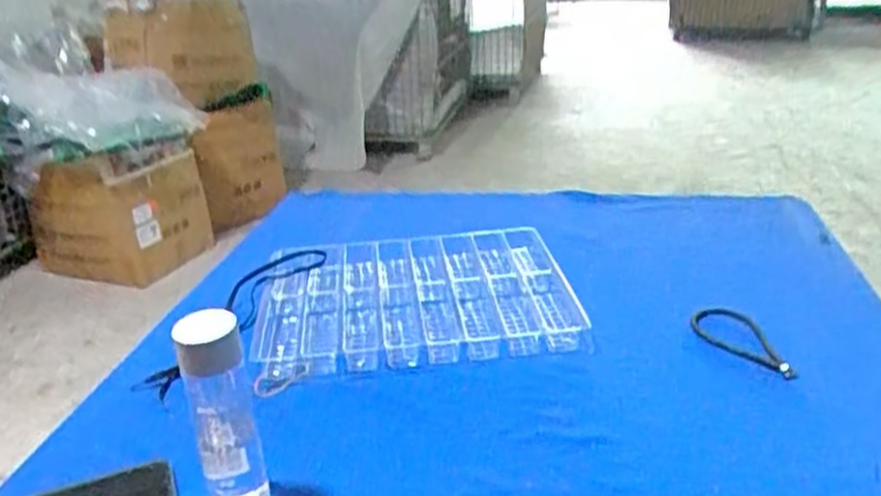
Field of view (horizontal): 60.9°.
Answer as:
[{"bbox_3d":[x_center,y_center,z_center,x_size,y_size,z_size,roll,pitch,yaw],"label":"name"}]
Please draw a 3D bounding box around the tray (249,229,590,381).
[{"bbox_3d":[-0.038,0.074,1.096,0.441,0.067,0.345,-7,23,-7],"label":"tray"}]

